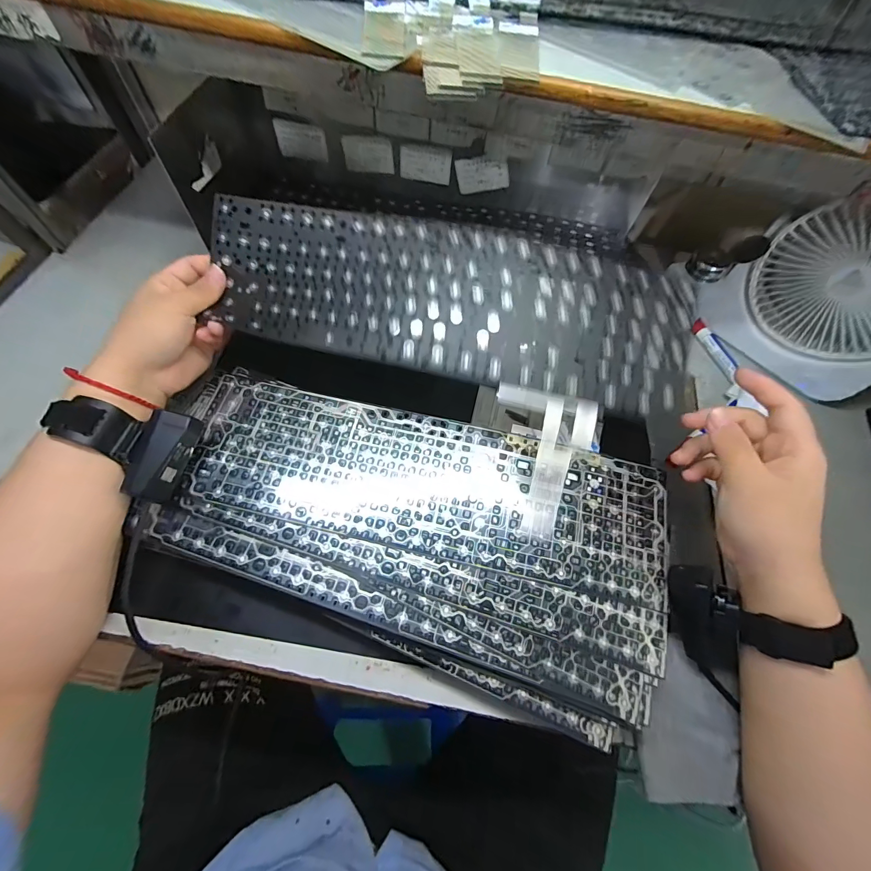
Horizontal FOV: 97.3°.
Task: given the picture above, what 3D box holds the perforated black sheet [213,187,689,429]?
[{"bbox_3d":[0.003,-0.114,0.323,0.408,0.025,0.127,12,86,6],"label":"perforated black sheet"}]

